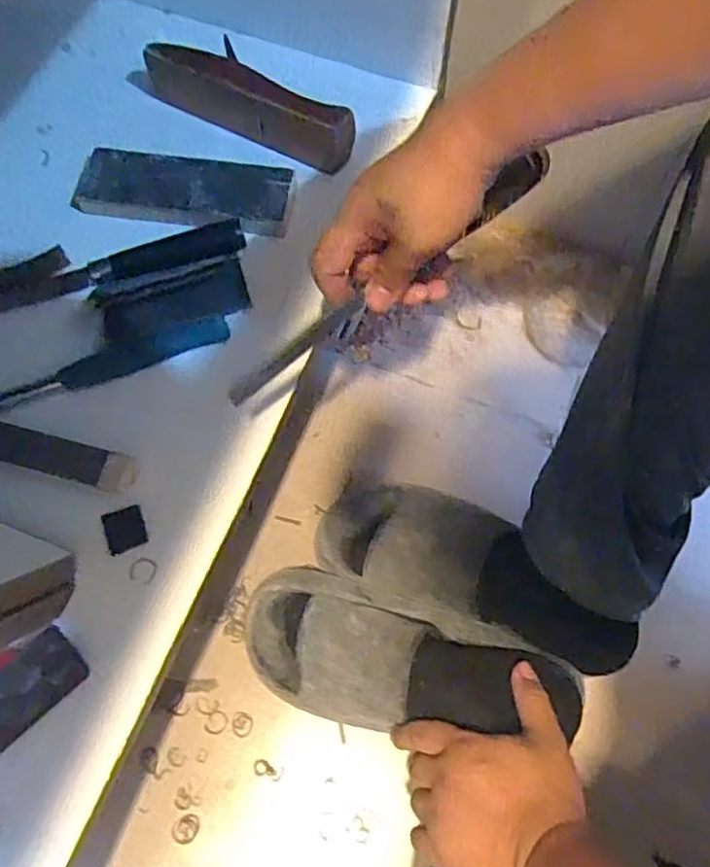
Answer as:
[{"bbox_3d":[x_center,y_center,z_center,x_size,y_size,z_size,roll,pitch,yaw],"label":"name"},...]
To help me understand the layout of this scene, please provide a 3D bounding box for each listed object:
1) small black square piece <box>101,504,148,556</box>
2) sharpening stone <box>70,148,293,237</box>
[{"bbox_3d":[-0.161,0.067,0.456,0.026,0.004,0.030,-18,79,-15],"label":"small black square piece"},{"bbox_3d":[-0.144,-0.209,0.553,0.176,0.015,0.068,9,69,3],"label":"sharpening stone"}]

